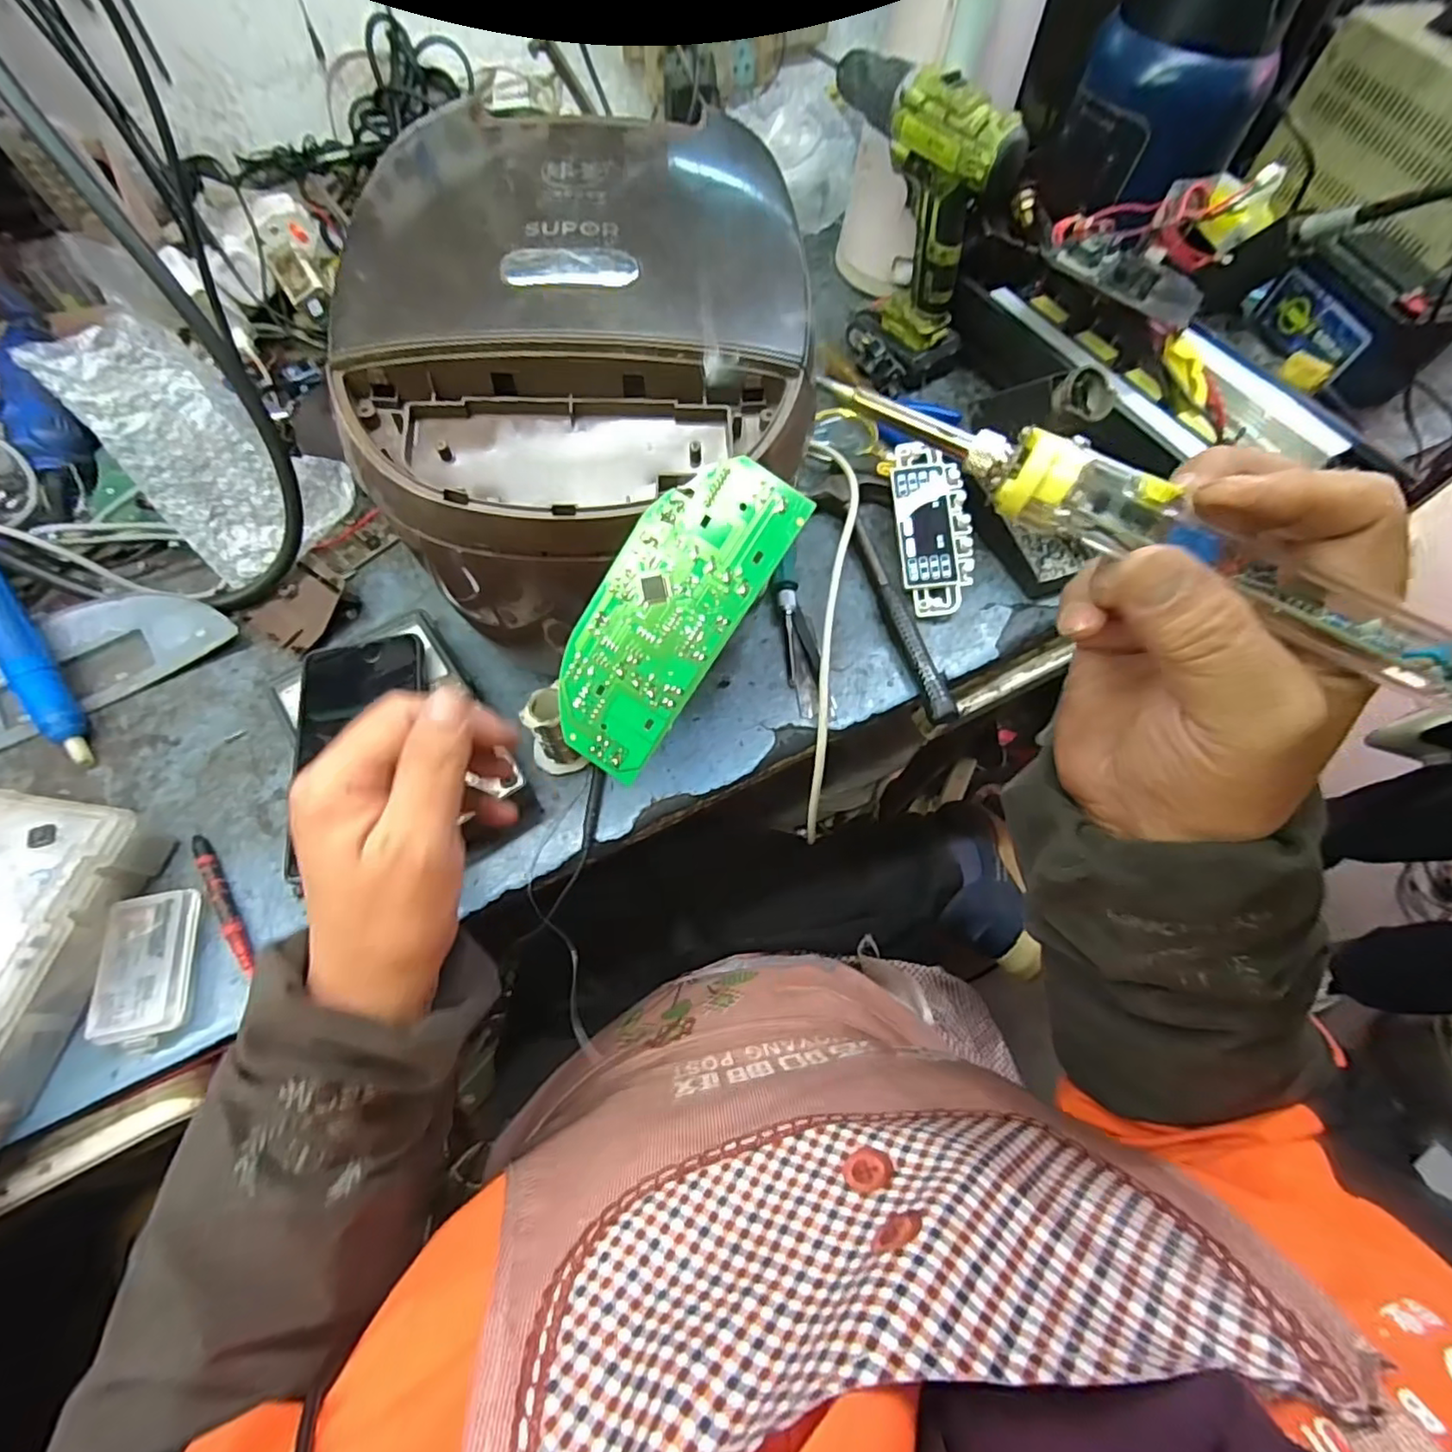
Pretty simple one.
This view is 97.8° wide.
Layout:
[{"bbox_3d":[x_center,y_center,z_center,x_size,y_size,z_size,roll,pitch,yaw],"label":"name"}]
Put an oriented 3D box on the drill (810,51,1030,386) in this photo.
[{"bbox_3d":[0.164,-0.479,0.604,0.109,0.208,0.188,-22,66,-14],"label":"drill"}]

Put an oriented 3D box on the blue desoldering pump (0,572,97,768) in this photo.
[{"bbox_3d":[-0.543,-0.105,0.455,0.035,0.028,0.325,-35,82,-19],"label":"blue desoldering pump"}]

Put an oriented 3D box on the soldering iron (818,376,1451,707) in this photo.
[{"bbox_3d":[0.132,-0.056,0.187,0.221,0.021,0.018,30,65,8],"label":"soldering iron"}]

